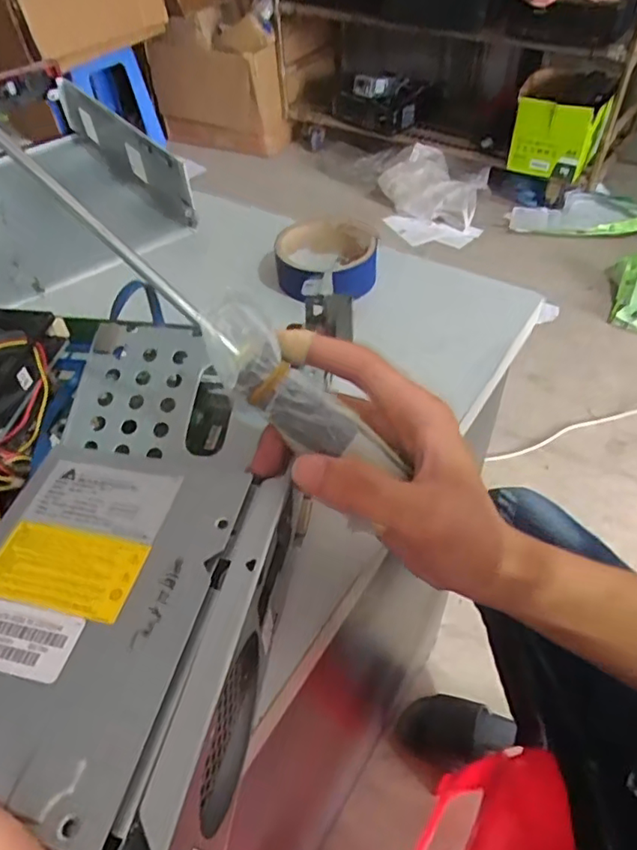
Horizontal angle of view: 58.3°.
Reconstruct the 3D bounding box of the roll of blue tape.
[{"bbox_3d":[0.007,-0.140,0.501,0.086,0.039,0.085,-1,49,2],"label":"roll of blue tape"}]

